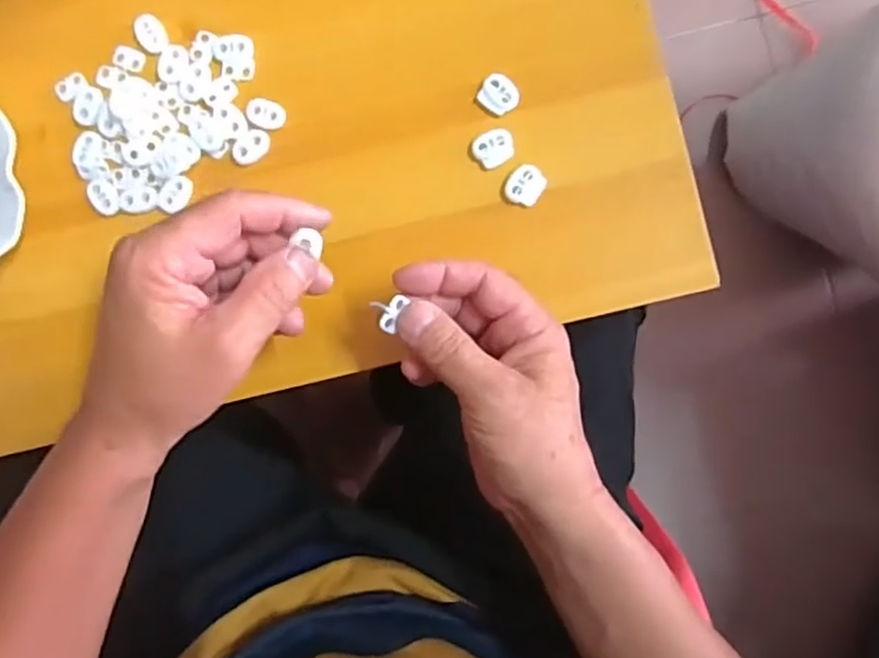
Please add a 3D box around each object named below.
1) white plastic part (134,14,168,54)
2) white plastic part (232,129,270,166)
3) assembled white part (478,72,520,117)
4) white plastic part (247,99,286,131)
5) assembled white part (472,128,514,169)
[{"bbox_3d":[-0.167,-0.171,0.402,0.016,0.004,0.026,-35,87,2],"label":"white plastic part"},{"bbox_3d":[-0.108,-0.104,0.399,0.023,0.004,0.015,-44,87,1],"label":"white plastic part"},{"bbox_3d":[0.034,-0.131,0.390,0.022,0.004,0.020,34,91,4],"label":"assembled white part"},{"bbox_3d":[-0.100,-0.123,0.397,0.022,0.004,0.016,22,90,4],"label":"white plastic part"},{"bbox_3d":[0.030,-0.101,0.388,0.022,0.004,0.020,-25,87,2],"label":"assembled white part"}]

